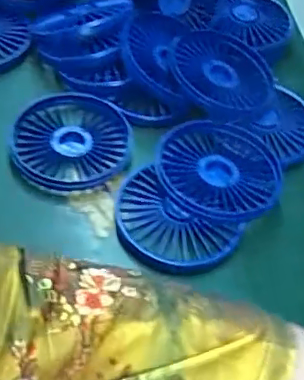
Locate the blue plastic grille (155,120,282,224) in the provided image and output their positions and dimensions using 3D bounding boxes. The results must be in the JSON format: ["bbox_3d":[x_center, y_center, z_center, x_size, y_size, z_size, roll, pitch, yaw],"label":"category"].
[{"bbox_3d":[0.048,-0.015,0.396,0.086,0.017,0.081,3,56,-5],"label":"blue plastic grille"}]

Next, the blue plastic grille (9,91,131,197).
[{"bbox_3d":[-0.059,-0.036,0.416,0.084,0.018,0.087,1,56,-7],"label":"blue plastic grille"}]

